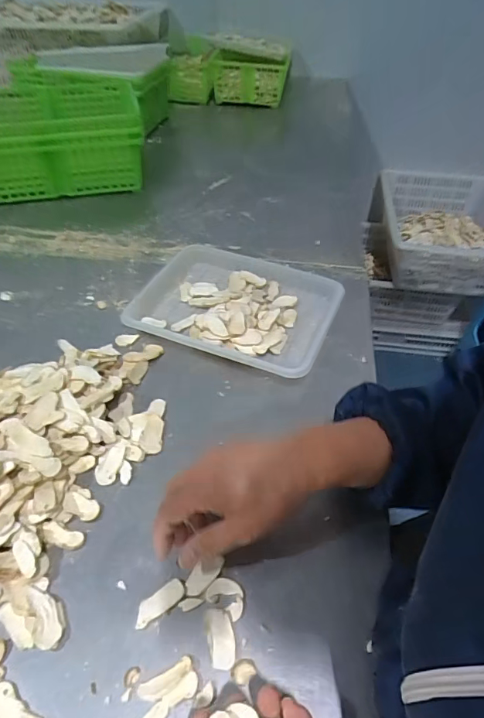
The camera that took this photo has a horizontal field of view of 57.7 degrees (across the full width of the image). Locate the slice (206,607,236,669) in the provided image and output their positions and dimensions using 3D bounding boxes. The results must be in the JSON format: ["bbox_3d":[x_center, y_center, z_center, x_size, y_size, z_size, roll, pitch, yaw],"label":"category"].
[{"bbox_3d":[-0.017,0.222,0.351,0.021,0.006,0.041,-9,46,-6],"label":"slice"}]

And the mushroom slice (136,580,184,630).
[{"bbox_3d":[-0.070,0.204,0.369,0.045,0.005,0.017,-28,51,-23],"label":"mushroom slice"}]

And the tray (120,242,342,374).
[{"bbox_3d":[-0.015,-0.088,0.624,0.283,0.035,0.229,17,49,18],"label":"tray"}]

